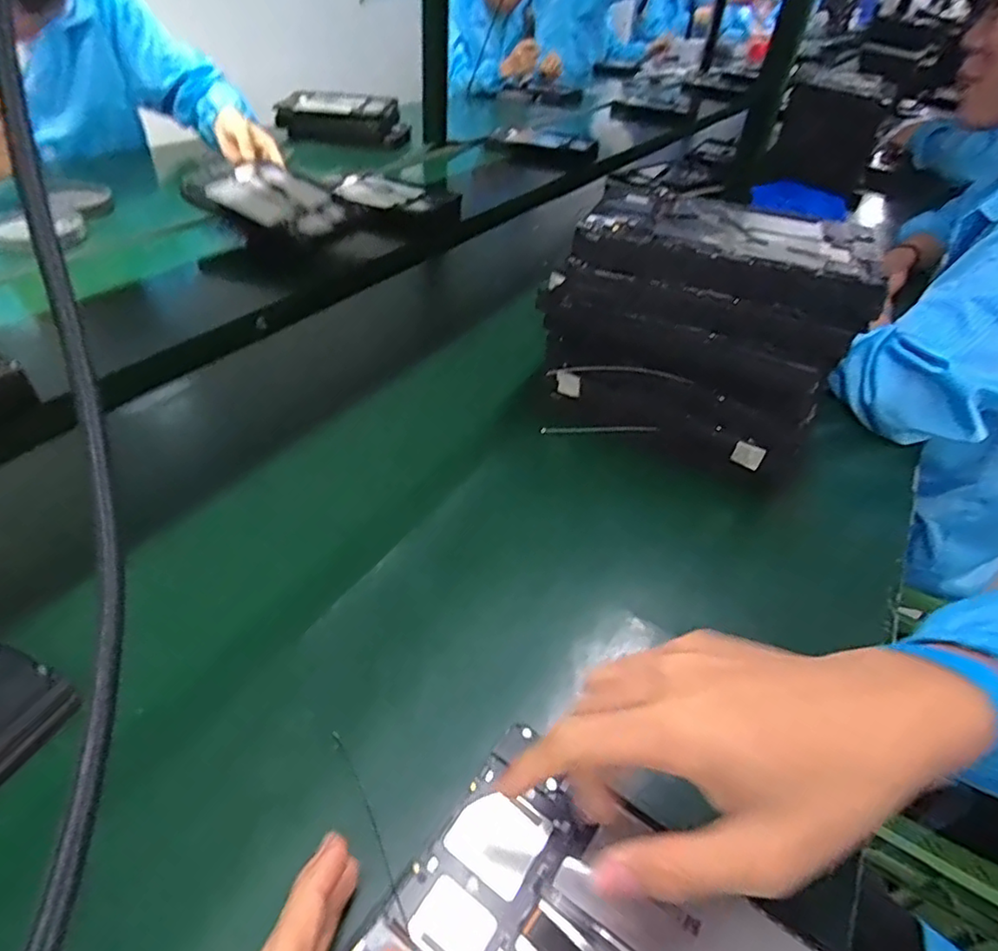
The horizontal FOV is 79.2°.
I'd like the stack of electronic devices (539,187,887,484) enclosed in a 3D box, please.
[{"bbox_3d":[0.180,-0.137,0.573,0.240,0.193,0.151,20,45,13],"label":"stack of electronic devices"}]

